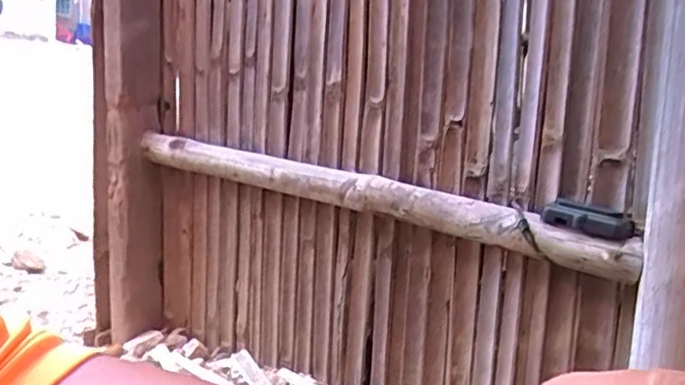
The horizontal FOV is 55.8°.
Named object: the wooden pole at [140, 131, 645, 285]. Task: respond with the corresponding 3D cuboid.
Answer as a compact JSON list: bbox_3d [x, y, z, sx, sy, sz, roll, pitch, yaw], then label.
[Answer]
[{"bbox_3d":[-0.001,0.000,1.006,0.858,0.059,0.038,13,14,32],"label":"wooden pole"}]

